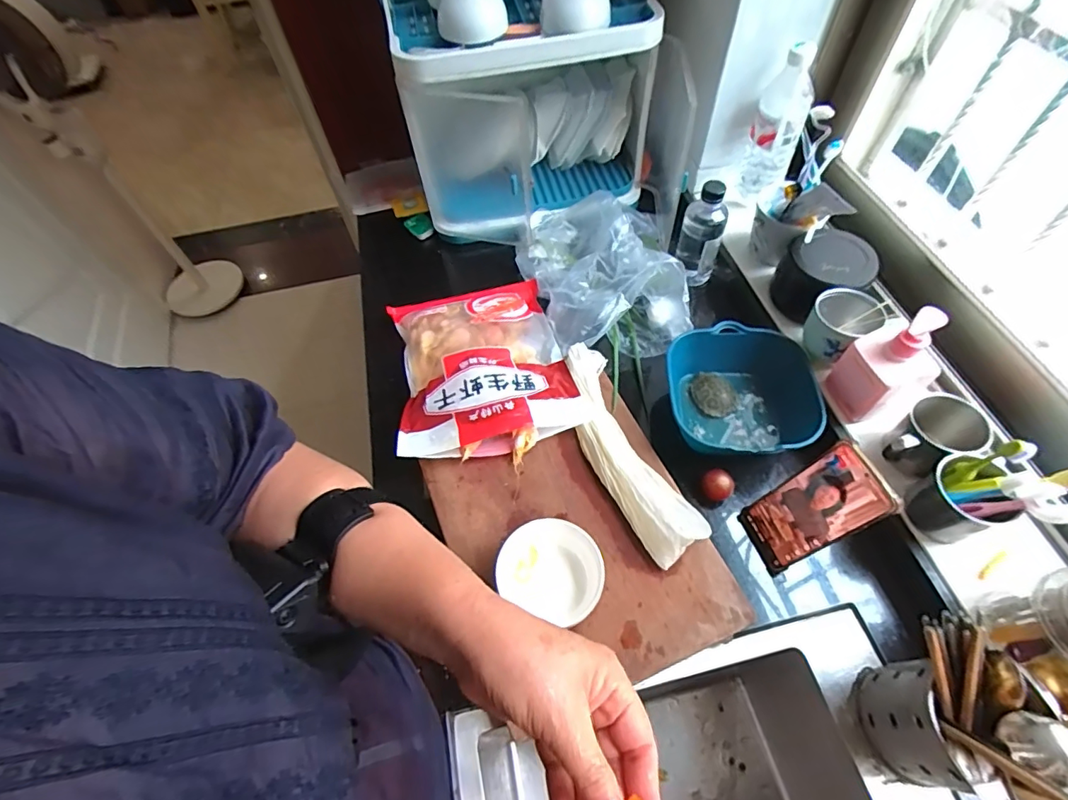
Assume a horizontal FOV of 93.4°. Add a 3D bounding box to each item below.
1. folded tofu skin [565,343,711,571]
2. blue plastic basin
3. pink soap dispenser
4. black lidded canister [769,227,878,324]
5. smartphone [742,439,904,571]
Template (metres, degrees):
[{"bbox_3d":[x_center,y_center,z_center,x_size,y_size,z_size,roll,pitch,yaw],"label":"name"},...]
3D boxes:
[{"bbox_3d":[0.107,0.052,0.625,0.087,0.040,0.304,-20,59,-8],"label":"folded tofu skin"},{"bbox_3d":[0.269,-0.006,0.653,0.177,0.088,0.175,-2,58,3],"label":"blue plastic basin"},{"bbox_3d":[0.403,-0.047,0.567,0.065,0.141,0.073,-14,58,-5],"label":"pink soap dispenser"},{"bbox_3d":[0.388,-0.166,0.674,0.093,0.092,0.105,-10,58,-2],"label":"black lidded canister"},{"bbox_3d":[0.290,0.117,0.532,0.010,0.164,0.076,0,54,-26],"label":"smartphone"}]

